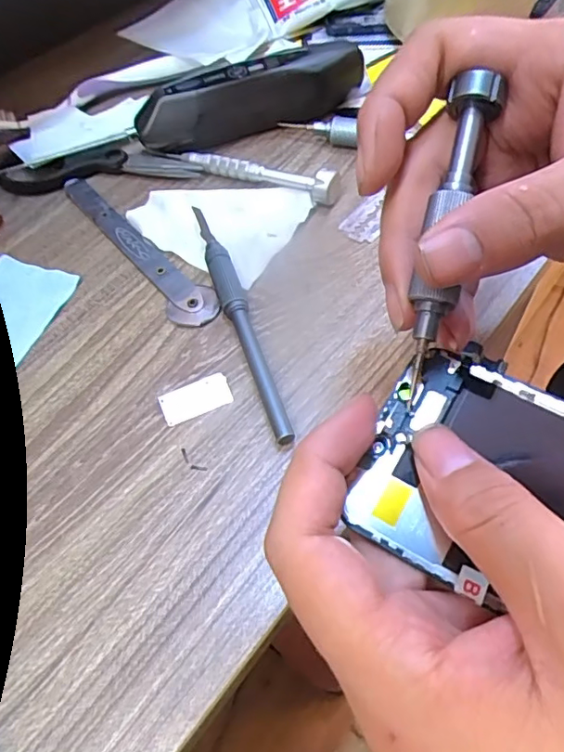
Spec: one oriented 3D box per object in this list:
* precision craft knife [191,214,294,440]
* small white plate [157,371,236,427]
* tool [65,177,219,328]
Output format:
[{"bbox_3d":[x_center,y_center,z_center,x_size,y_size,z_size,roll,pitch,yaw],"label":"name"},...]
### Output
[{"bbox_3d":[-0.021,-0.031,0.266,0.012,0.012,0.149,-17,57,-7],"label":"precision craft knife"},{"bbox_3d":[-0.039,0.010,0.247,0.031,0.004,0.015,-21,57,-10],"label":"small white plate"},{"bbox_3d":[-0.082,-0.073,0.304,0.024,0.004,0.144,-35,61,-18],"label":"tool"}]

